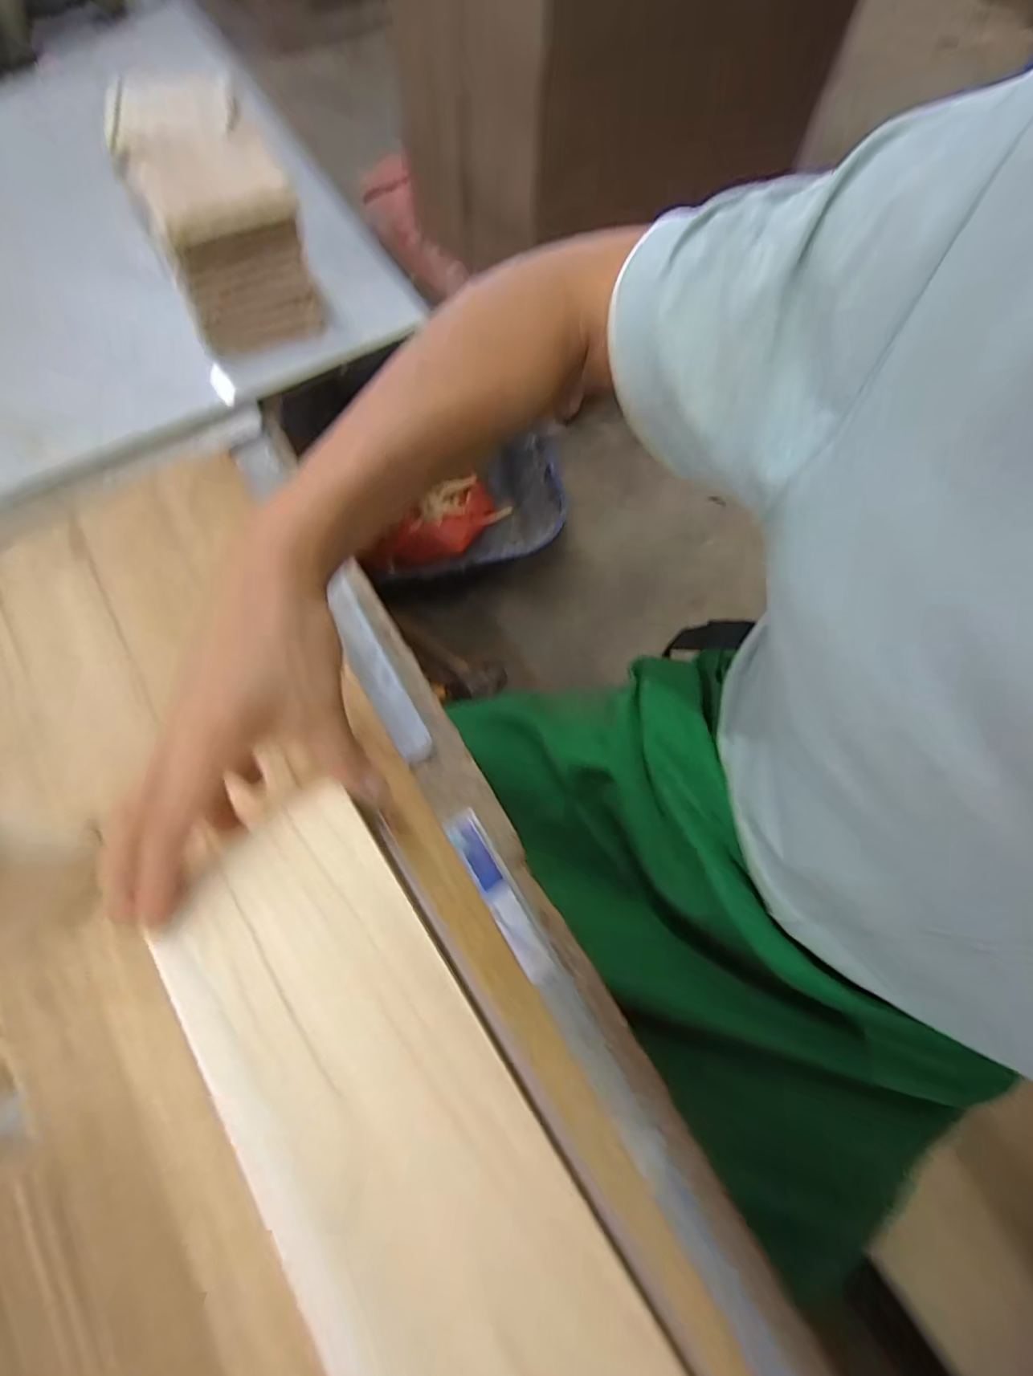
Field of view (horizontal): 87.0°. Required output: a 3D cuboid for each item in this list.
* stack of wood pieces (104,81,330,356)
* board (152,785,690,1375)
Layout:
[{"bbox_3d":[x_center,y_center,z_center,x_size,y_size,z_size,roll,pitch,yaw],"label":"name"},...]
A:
[{"bbox_3d":[-0.231,-0.354,0.427,0.102,0.106,0.145,-30,73,-12],"label":"stack of wood pieces"},{"bbox_3d":[-0.009,0.218,0.183,0.094,0.012,0.379,-32,74,-13],"label":"board"}]

